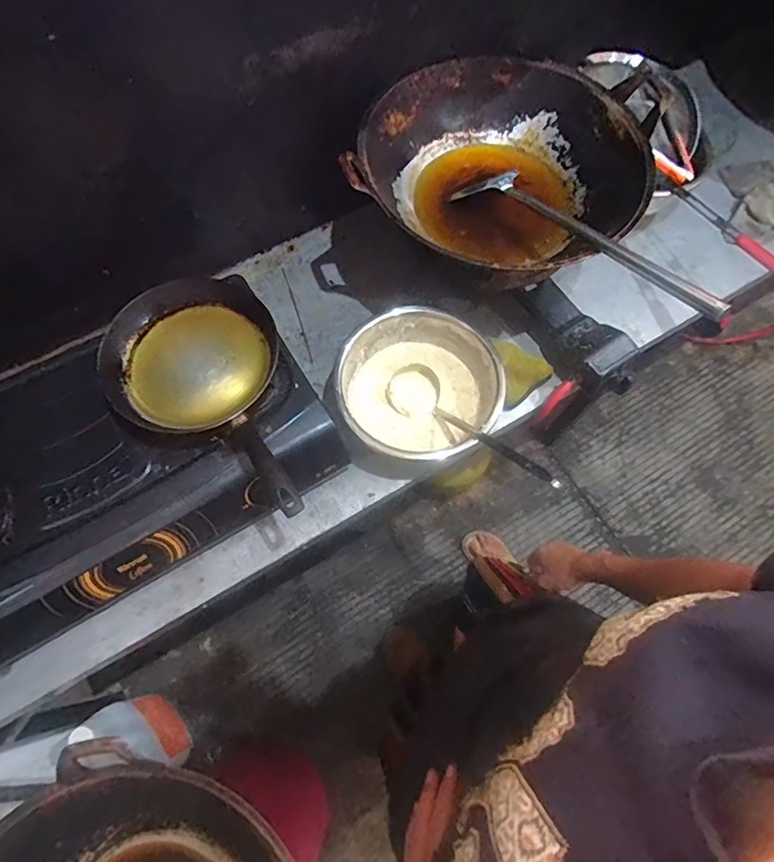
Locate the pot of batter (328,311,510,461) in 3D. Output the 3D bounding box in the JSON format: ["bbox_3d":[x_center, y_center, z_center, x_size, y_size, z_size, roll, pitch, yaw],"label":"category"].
[{"bbox_3d":[0.048,-0.068,0.844,0.257,0.116,0.254,1,68,-2],"label":"pot of batter"}]

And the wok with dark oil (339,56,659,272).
[{"bbox_3d":[0.193,-0.439,0.847,0.440,0.140,0.465,1,68,-2],"label":"wok with dark oil"}]

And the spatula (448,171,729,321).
[{"bbox_3d":[0.277,-0.304,0.751,0.087,0.041,0.513,-31,55,-13],"label":"spatula"}]

